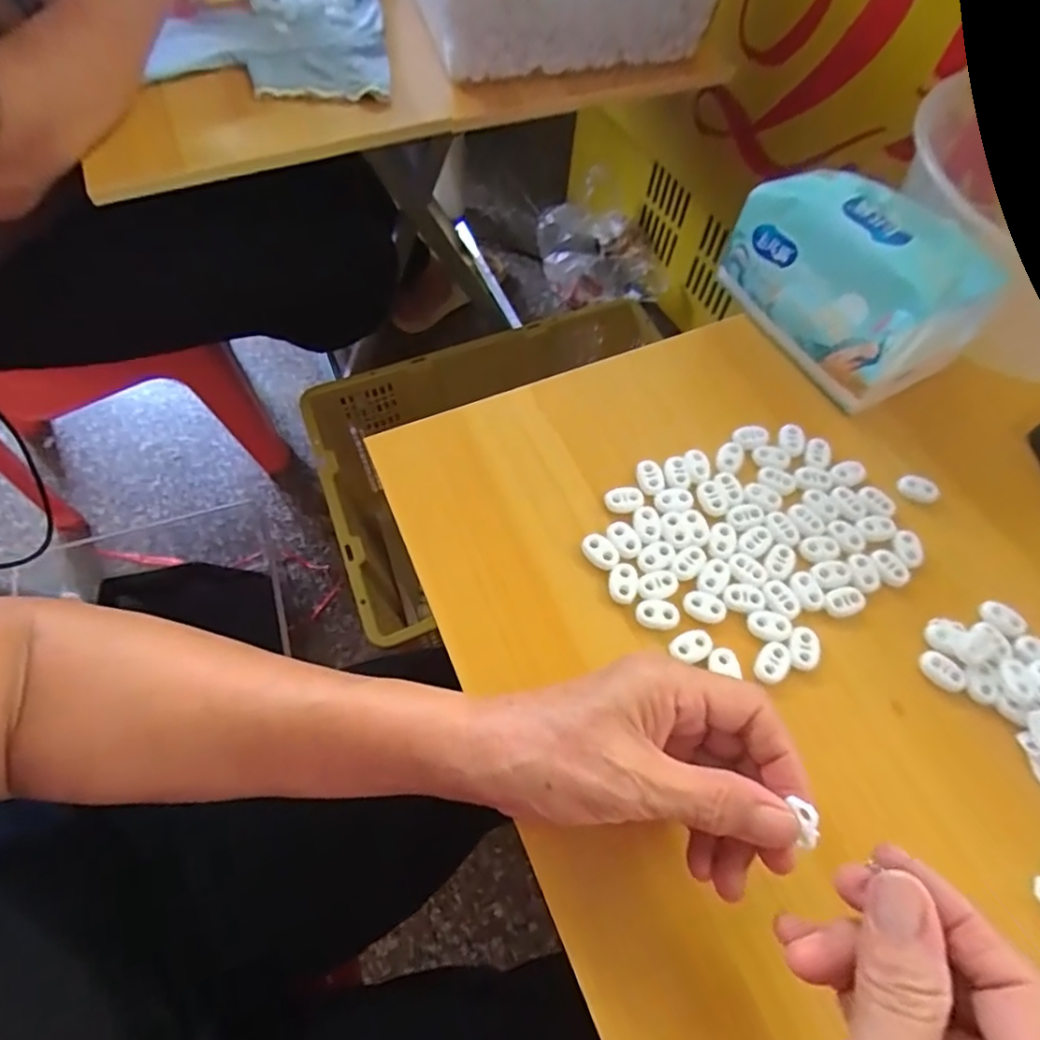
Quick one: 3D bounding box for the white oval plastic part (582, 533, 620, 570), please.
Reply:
[{"bbox_3d":[0.045,0.017,0.329,0.015,0.005,0.022,-39,71,-19],"label":"white oval plastic part"}]

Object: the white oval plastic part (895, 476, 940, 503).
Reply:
[{"bbox_3d":[0.241,-0.019,0.358,0.023,0.007,0.014,10,64,3],"label":"white oval plastic part"}]

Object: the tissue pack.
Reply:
[{"bbox_3d":[0.216,-0.155,0.377,0.105,0.083,0.139,-18,66,-11],"label":"tissue pack"}]

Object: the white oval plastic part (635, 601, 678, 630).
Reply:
[{"bbox_3d":[0.073,0.050,0.314,0.022,0.004,0.015,0,64,-2],"label":"white oval plastic part"}]

